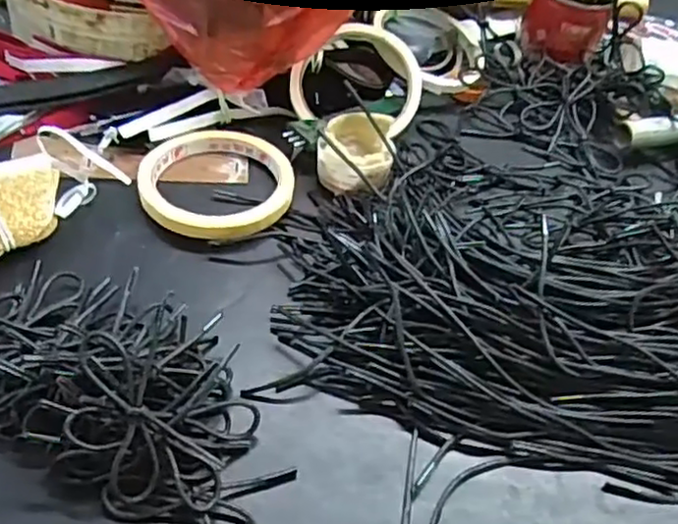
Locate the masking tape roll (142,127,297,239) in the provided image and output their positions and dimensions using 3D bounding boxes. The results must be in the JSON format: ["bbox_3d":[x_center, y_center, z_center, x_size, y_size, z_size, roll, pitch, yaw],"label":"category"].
[{"bbox_3d":[-0.077,-0.051,0.424,0.090,0.011,0.099,5,49,-5],"label":"masking tape roll"}]

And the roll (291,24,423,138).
[{"bbox_3d":[0.016,-0.124,0.483,0.089,0.018,0.089,0,67,1],"label":"roll"}]

